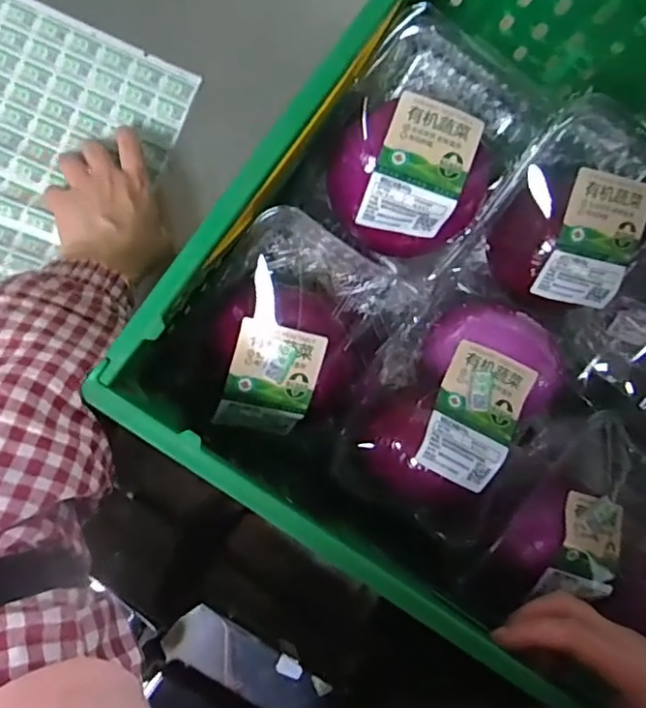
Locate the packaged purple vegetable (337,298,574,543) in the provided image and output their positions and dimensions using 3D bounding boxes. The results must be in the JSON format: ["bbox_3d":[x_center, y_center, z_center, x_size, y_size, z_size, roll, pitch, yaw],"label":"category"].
[{"bbox_3d":[0.091,0.041,0.410,0.107,0.098,0.158,37,86,-6],"label":"packaged purple vegetable"}]

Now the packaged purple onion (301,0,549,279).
[{"bbox_3d":[0.071,-0.147,0.417,0.120,0.114,0.160,33,86,-6],"label":"packaged purple onion"}]

